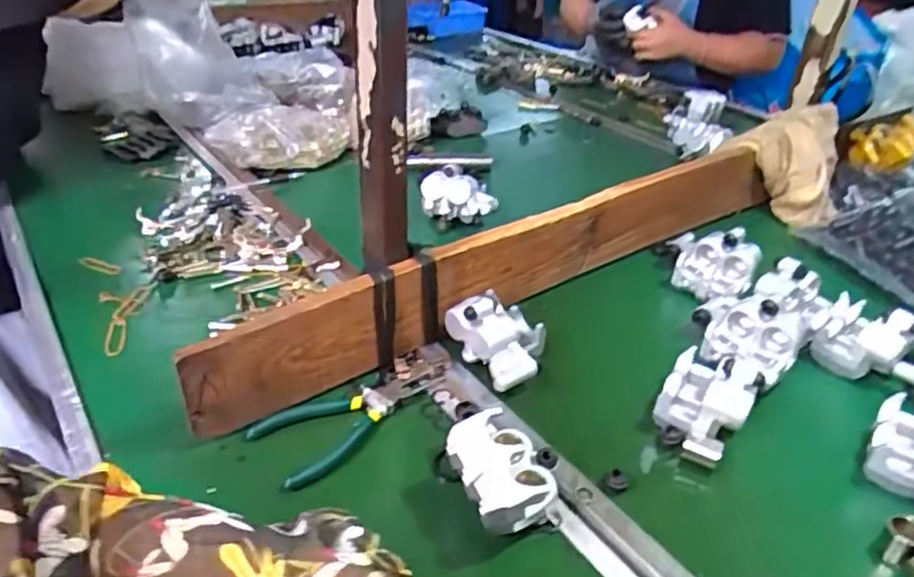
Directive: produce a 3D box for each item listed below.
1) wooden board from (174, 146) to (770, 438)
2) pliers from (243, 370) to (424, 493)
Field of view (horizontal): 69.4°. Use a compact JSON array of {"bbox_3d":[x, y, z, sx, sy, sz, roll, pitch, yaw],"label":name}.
[{"bbox_3d":[0.092,-0.030,0.675,0.725,0.105,0.024,-22,41,-30],"label":"wooden board"},{"bbox_3d":[-0.096,0.103,0.544,0.071,0.011,0.145,27,42,32],"label":"pliers"}]

